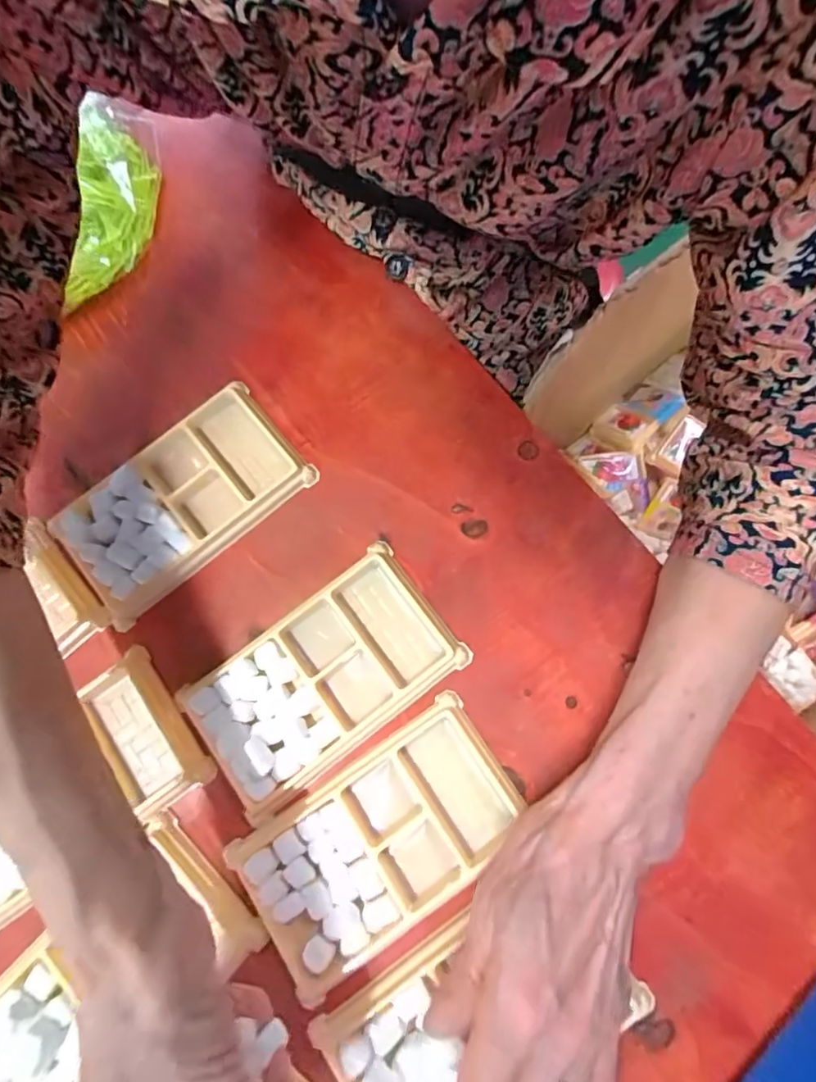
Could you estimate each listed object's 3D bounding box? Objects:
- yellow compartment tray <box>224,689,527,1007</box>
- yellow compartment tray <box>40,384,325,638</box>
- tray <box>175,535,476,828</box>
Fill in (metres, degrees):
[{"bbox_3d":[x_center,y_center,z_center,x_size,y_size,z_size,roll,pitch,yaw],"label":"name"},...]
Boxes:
[{"bbox_3d":[-0.013,0.144,0.261,0.136,0.011,0.074,-35,78,-7],"label":"yellow compartment tray"},{"bbox_3d":[-0.128,-0.023,0.305,0.134,0.014,0.075,-39,78,-8],"label":"yellow compartment tray"},{"bbox_3d":[-0.047,0.071,0.279,0.139,0.013,0.077,-36,78,-7],"label":"tray"}]

